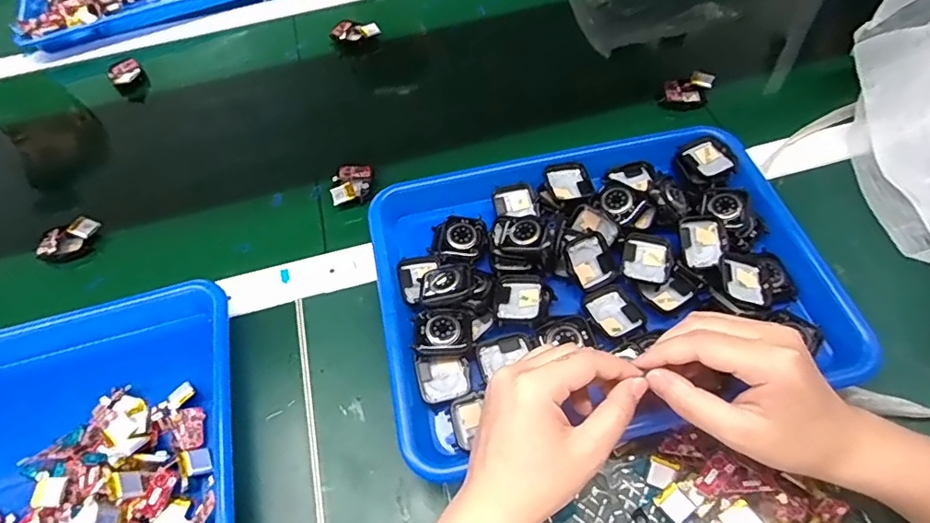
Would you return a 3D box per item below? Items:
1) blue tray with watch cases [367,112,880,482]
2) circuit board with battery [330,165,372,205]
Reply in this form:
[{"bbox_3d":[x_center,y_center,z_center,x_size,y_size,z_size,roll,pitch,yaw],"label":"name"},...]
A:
[{"bbox_3d":[0.098,0.010,0.421,0.323,0.045,0.249,-12,57,-3],"label":"blue tray with watch cases"},{"bbox_3d":[-0.107,-0.073,0.512,0.037,0.015,0.045,-10,57,-2],"label":"circuit board with battery"}]

